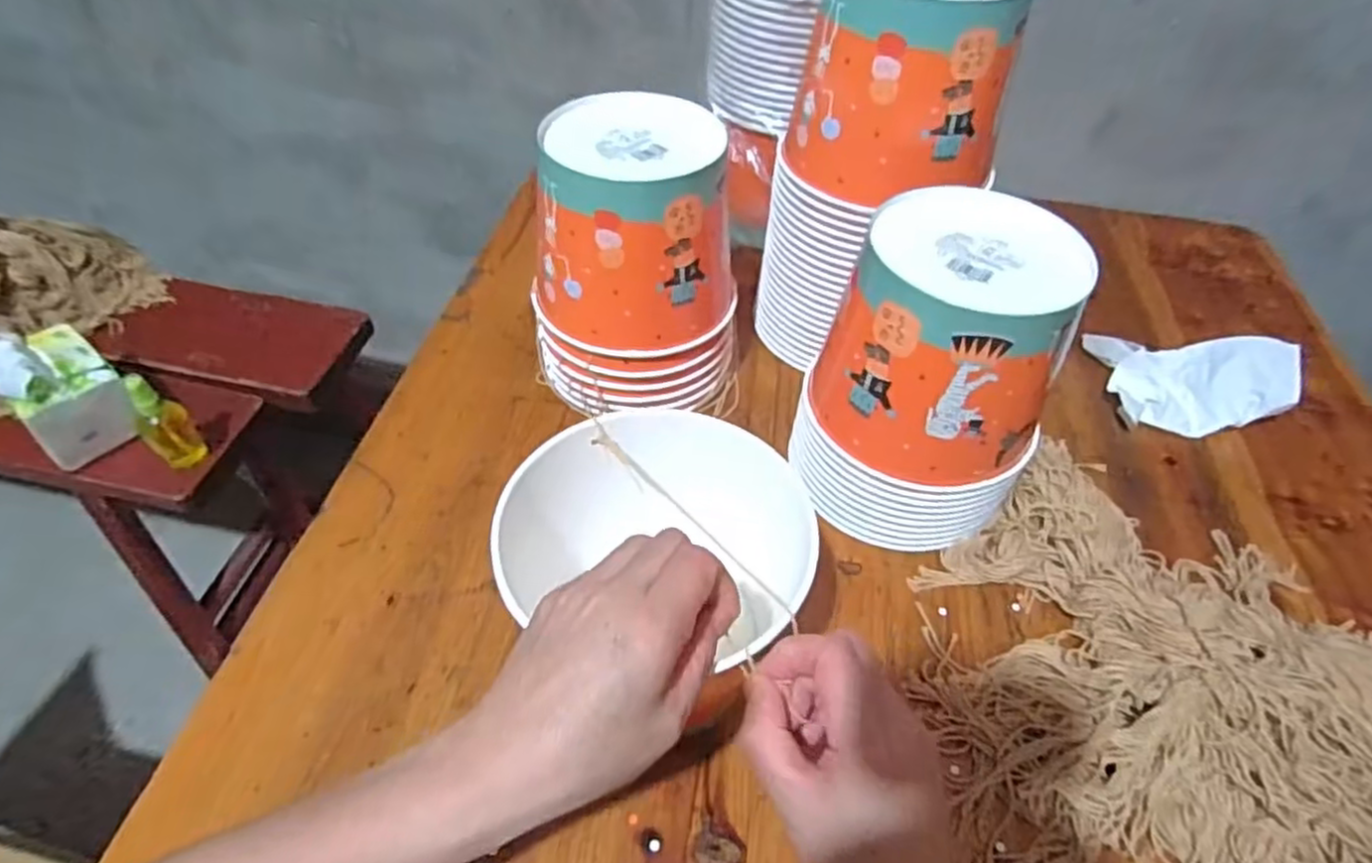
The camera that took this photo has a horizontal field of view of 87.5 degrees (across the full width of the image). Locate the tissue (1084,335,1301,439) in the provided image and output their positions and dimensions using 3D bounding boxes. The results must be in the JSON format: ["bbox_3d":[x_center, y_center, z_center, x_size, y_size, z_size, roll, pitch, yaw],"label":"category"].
[{"bbox_3d":[0.438,-0.050,0.621,0.140,0.056,0.097,7,49,1],"label":"tissue"}]

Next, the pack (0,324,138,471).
[{"bbox_3d":[-0.692,-0.048,0.795,0.131,0.105,0.097,35,55,24],"label":"pack"}]

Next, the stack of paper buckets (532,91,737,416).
[{"bbox_3d":[-0.038,-0.129,0.571,0.157,0.206,0.149,3,49,-2],"label":"stack of paper buckets"}]

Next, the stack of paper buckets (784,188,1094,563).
[{"bbox_3d":[0.170,-0.035,0.495,0.155,0.203,0.146,27,52,18],"label":"stack of paper buckets"}]

